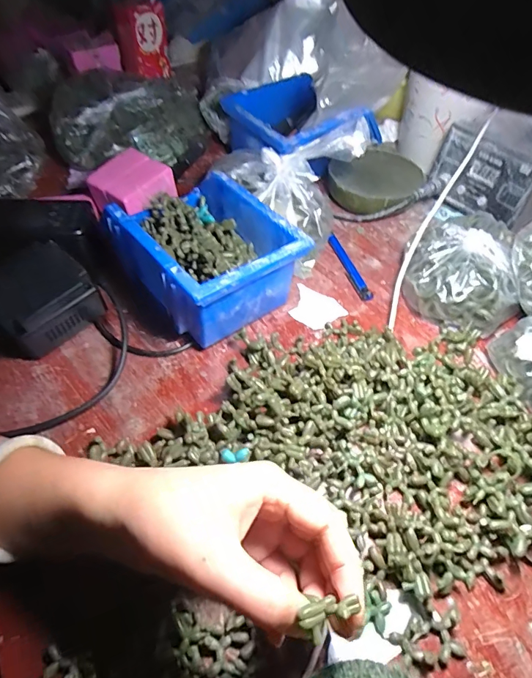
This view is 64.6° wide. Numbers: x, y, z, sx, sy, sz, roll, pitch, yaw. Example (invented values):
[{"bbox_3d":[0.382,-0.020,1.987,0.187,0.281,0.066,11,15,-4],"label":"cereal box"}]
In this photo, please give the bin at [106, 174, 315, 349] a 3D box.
[{"bbox_3d":[-0.058,-0.084,0.387,0.121,0.076,0.156,-33,59,-24],"label":"bin"}]

